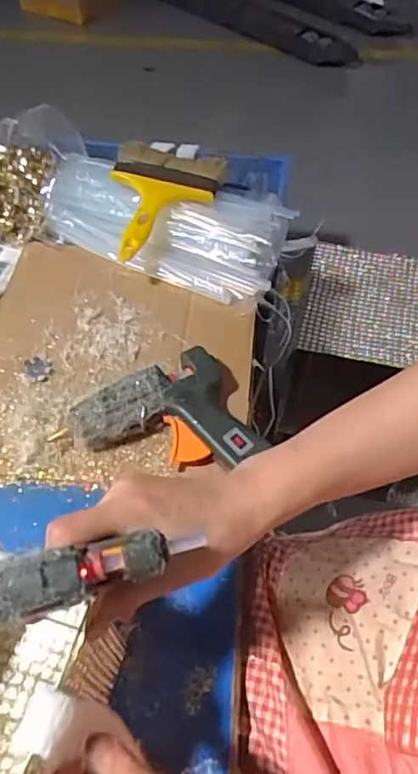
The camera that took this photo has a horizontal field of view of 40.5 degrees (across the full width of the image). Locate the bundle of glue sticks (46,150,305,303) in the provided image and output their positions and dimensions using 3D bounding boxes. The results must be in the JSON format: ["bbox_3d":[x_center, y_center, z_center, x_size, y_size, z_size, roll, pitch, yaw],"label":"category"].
[{"bbox_3d":[-0.068,-0.206,0.713,0.315,0.030,0.172,16,57,10],"label":"bundle of glue sticks"}]

